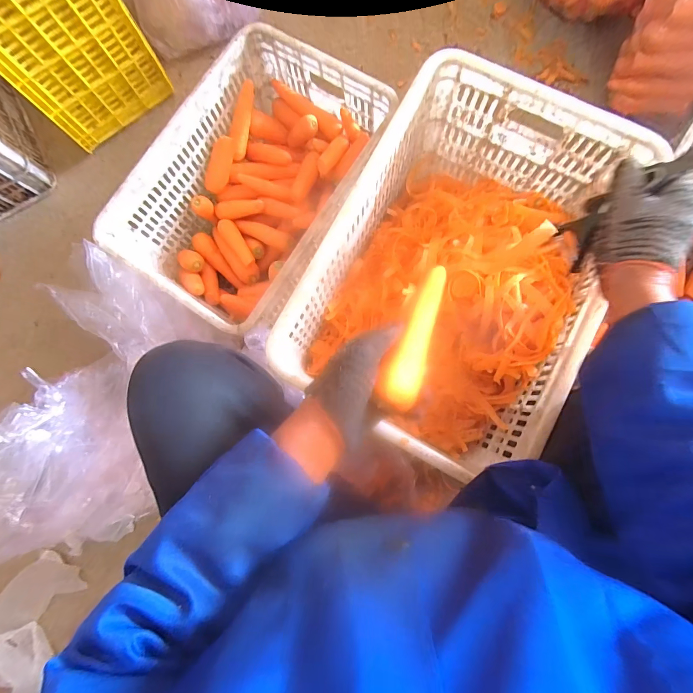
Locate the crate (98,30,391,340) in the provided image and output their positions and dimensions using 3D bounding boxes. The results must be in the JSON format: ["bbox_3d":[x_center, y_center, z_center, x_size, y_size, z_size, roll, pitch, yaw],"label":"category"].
[{"bbox_3d":[-0.176,-0.308,0.722,0.352,0.225,0.517,32,86,7],"label":"crate"}]

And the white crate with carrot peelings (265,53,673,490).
[{"bbox_3d":[0.192,-0.142,0.641,0.404,0.249,0.587,25,85,6],"label":"white crate with carrot peelings"}]

